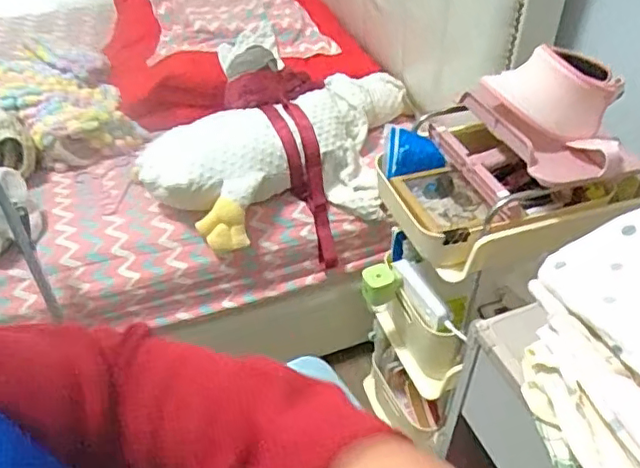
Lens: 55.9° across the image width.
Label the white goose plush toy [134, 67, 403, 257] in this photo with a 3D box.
[{"bbox_3d":[-0.076,-0.182,1.391,0.658,0.186,0.413,-8,43,-10],"label":"white goose plush toy"}]

